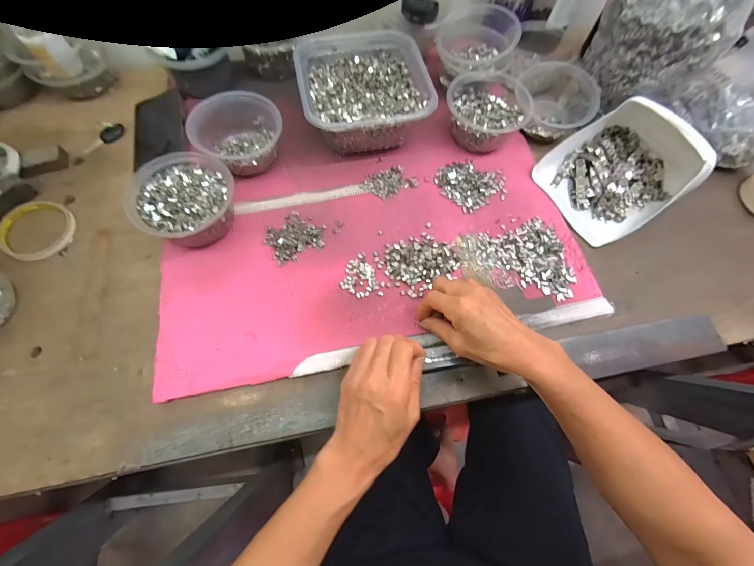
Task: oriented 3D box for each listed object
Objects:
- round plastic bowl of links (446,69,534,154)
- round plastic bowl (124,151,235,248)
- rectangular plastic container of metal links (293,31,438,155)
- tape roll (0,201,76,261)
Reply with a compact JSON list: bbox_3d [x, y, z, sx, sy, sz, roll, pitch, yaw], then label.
[{"bbox_3d":[0.158,-0.249,0.496,0.114,0.058,0.118,1,68,-2],"label":"round plastic bowl of links"},{"bbox_3d":[-0.230,-0.100,0.419,0.114,0.063,0.120,1,68,-2],"label":"round plastic bowl"},{"bbox_3d":[-0.022,-0.271,0.490,0.170,0.074,0.174,-13,69,-7],"label":"rectangular plastic container of metal links"},{"bbox_3d":[-0.434,-0.068,0.434,0.089,0.009,0.082,1,68,-2],"label":"tape roll"}]

